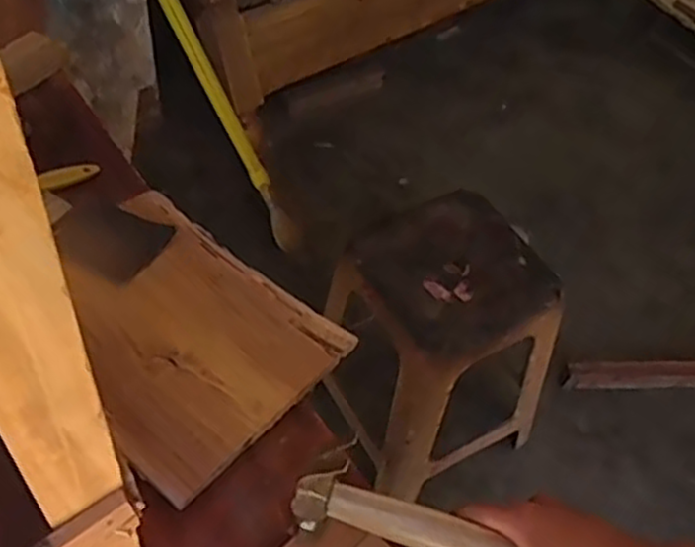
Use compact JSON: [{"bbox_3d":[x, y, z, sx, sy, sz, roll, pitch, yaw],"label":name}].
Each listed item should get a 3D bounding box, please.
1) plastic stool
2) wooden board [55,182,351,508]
[{"bbox_3d":[0.142,0.124,1.245,0.281,0.388,0.299,-23,57,-24],"label":"plastic stool"},{"bbox_3d":[-0.172,0.049,0.722,0.287,0.028,0.227,36,55,21],"label":"wooden board"}]

